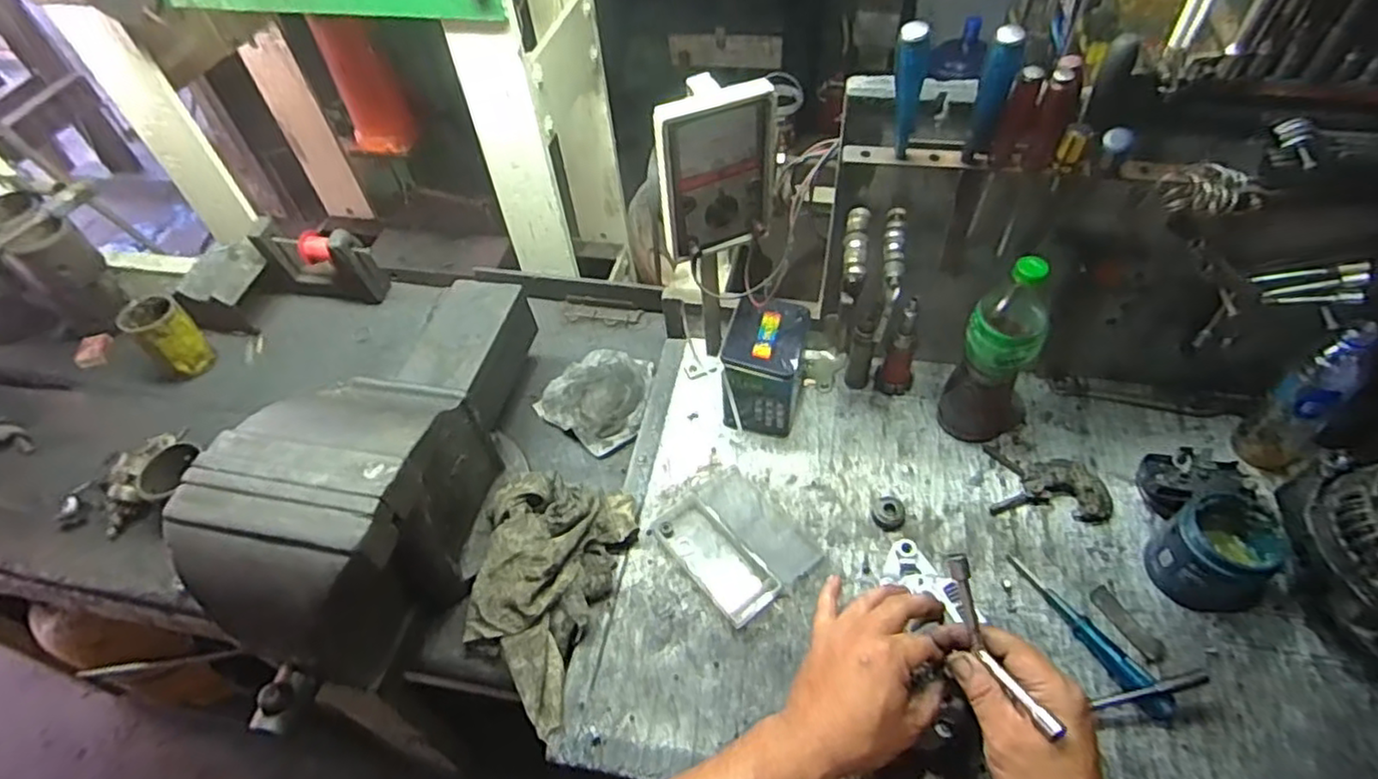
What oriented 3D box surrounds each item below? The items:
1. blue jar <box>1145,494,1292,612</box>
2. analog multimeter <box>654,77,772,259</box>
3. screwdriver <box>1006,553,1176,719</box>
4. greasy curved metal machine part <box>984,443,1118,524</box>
[{"bbox_3d":[0.548,0.175,0.714,0.095,0.093,0.093,-2,52,2],"label":"blue jar"},{"bbox_3d":[0.030,-0.227,0.732,0.129,0.176,0.036,-20,53,-12],"label":"analog multimeter"},{"bbox_3d":[0.419,0.249,0.716,0.029,0.027,0.195,-22,54,-13],"label":"screwdriver"},{"bbox_3d":[0.436,0.112,0.831,0.132,0.031,0.096,8,52,9],"label":"greasy curved metal machine part"}]

